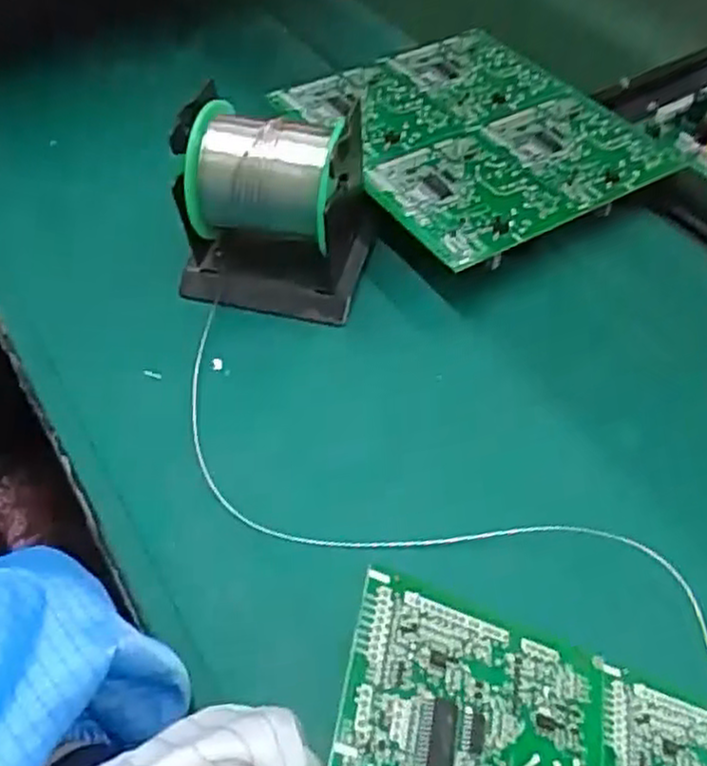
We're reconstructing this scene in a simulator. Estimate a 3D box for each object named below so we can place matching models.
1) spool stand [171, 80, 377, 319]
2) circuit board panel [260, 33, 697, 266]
[{"bbox_3d":[-0.039,-0.094,0.391,0.096,0.078,0.087,12,58,7],"label":"spool stand"},{"bbox_3d":[0.069,-0.154,0.465,0.181,0.009,0.189,-26,55,-23],"label":"circuit board panel"}]

